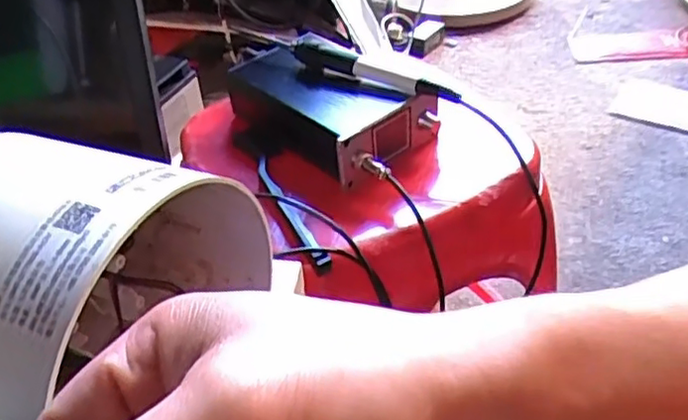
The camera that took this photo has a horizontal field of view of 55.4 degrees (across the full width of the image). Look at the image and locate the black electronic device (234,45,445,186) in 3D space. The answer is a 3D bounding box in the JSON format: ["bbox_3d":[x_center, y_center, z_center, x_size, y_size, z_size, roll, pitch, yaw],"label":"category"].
[{"bbox_3d":[-0.016,-0.086,0.545,0.096,0.042,0.177,-34,47,-29],"label":"black electronic device"}]

